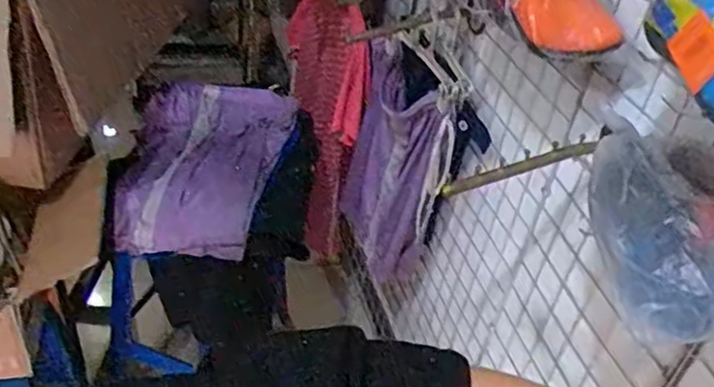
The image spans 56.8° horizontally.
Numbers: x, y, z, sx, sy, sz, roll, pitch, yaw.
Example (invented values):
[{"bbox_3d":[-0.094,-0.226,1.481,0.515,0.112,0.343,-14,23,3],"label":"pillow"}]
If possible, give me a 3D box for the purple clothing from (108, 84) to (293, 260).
[{"bbox_3d":[-0.294,-0.057,1.284,0.302,0.139,0.365,3,38,-4],"label":"purple clothing"}]

